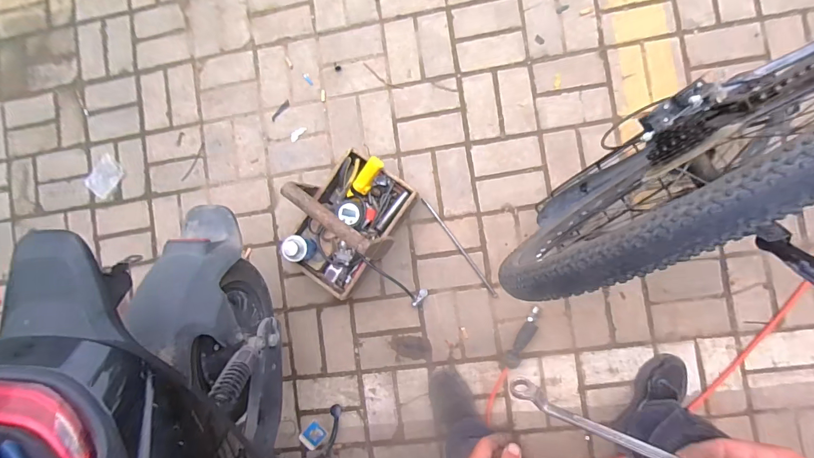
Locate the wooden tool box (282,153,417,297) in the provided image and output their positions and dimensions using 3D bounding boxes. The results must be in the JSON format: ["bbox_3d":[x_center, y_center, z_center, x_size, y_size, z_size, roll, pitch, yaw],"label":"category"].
[{"bbox_3d":[-0.166,-0.014,0.983,0.233,0.288,0.353,28,91,7],"label":"wooden tool box"}]

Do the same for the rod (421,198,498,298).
[{"bbox_3d":[0.145,0.050,1.085,0.015,0.005,0.334,-37,84,6],"label":"rod"}]

